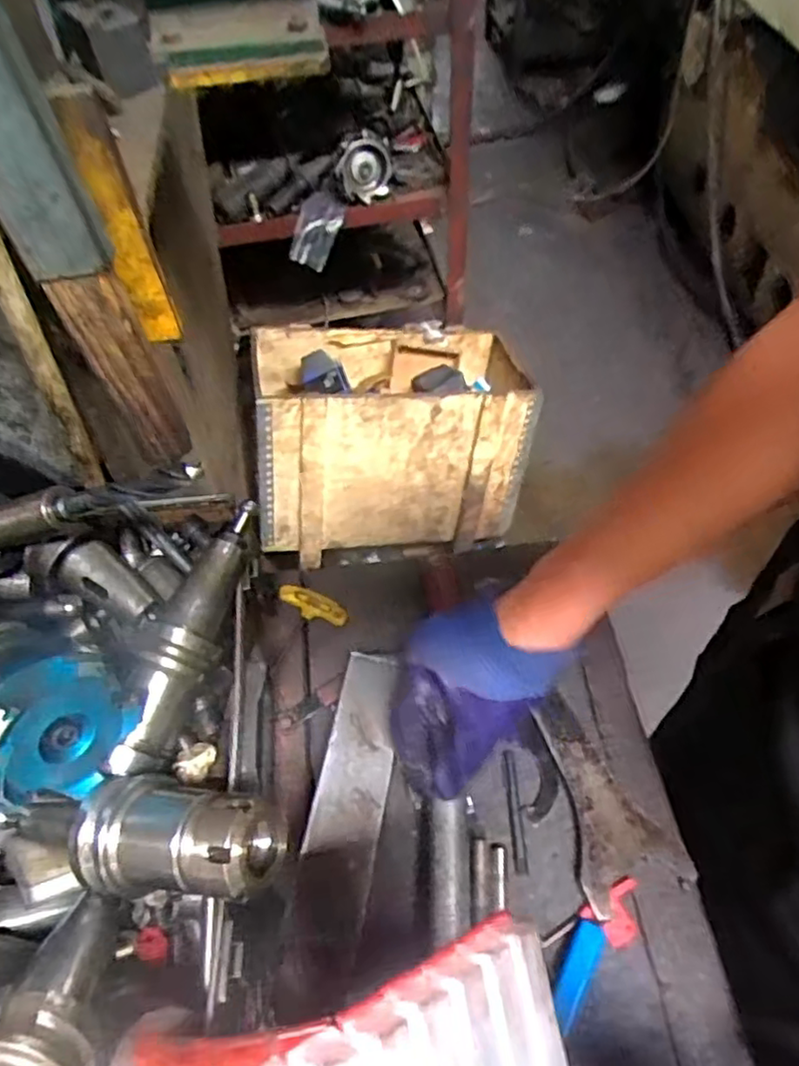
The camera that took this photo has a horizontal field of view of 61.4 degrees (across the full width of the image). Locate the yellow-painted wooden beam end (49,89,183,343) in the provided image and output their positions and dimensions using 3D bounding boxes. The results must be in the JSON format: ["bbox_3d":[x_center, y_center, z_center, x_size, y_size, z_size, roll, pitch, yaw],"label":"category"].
[{"bbox_3d":[-0.149,-0.161,0.365,0.020,0.133,0.012,-32,59,-19],"label":"yellow-painted wooden beam end"}]

